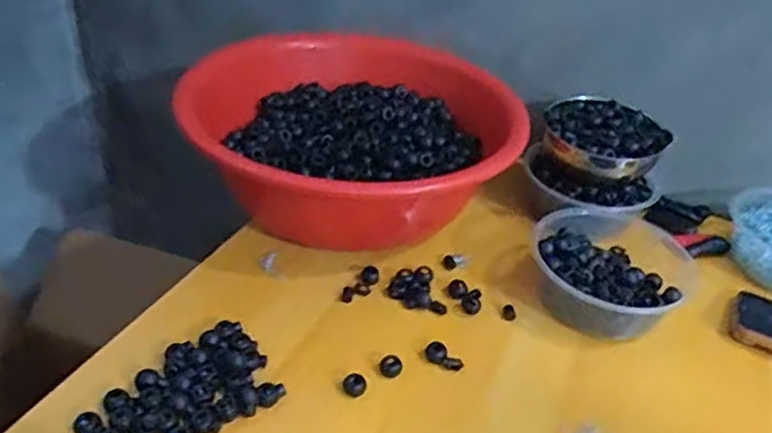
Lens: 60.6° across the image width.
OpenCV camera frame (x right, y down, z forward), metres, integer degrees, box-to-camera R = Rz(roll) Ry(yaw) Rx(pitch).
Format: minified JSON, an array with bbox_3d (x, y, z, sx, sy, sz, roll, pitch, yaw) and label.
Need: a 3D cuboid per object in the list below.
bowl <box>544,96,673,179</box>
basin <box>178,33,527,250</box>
[{"bbox_3d":[0.228,-0.073,0.703,0.123,0.065,0.106,22,38,21],"label":"bowl"},{"bbox_3d":[-0.038,-0.085,0.712,0.297,0.120,0.325,4,35,-3],"label":"basin"}]

